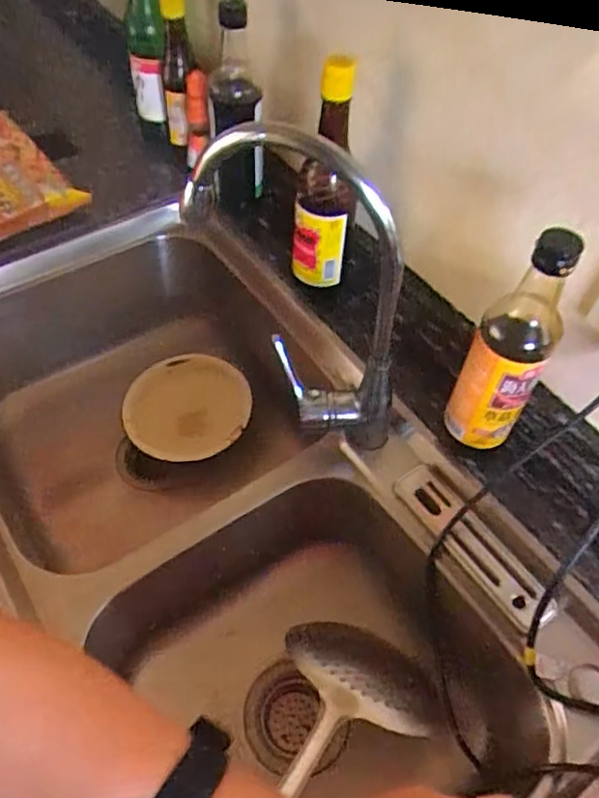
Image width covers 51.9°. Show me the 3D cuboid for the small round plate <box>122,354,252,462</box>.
[{"bbox_3d":[-0.150,0.008,0.846,0.163,0.030,0.155,-1,74,3],"label":"small round plate"}]

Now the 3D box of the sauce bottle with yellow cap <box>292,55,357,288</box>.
[{"bbox_3d":[0.027,-0.221,0.631,0.064,0.232,0.058,6,54,1],"label":"sauce bottle with yellow cap"}]

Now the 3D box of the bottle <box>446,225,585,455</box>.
[{"bbox_3d":[0.181,-0.039,0.512,0.074,0.211,0.054,27,57,15],"label":"bottle"}]

